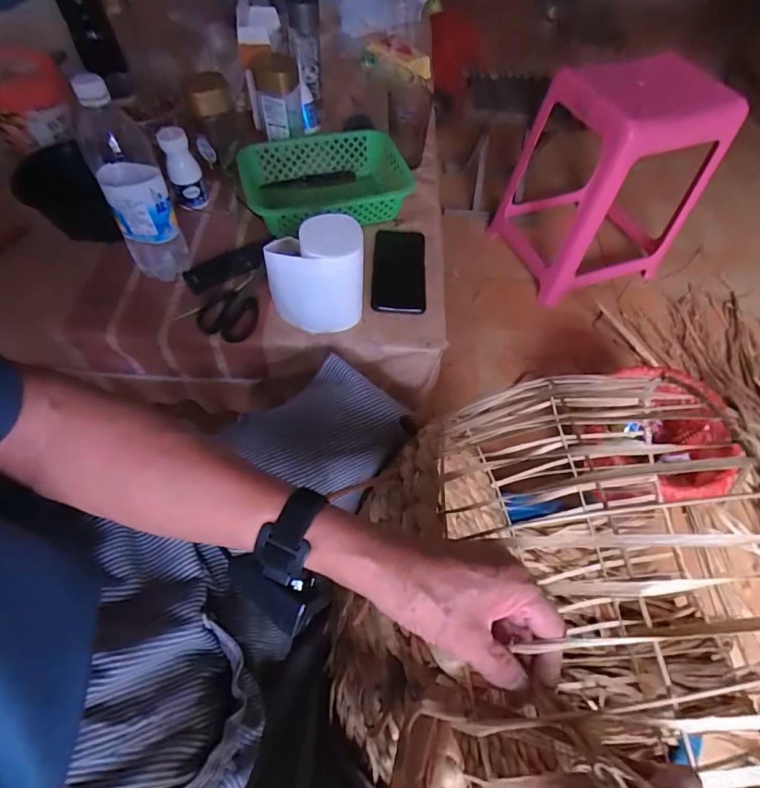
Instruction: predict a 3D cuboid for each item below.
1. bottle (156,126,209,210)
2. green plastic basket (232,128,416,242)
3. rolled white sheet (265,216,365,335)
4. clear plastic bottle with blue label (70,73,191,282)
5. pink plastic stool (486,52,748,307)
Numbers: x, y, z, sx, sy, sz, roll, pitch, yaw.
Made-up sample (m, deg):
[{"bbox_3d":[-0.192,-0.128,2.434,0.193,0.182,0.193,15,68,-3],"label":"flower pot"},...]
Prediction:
[{"bbox_3d":[-0.300,-0.342,0.686,0.048,0.105,0.040,-19,61,-12],"label":"bottle"},{"bbox_3d":[-0.085,-0.335,0.727,0.257,0.066,0.181,-13,60,-9],"label":"green plastic basket"},{"bbox_3d":[-0.078,-0.146,0.562,0.114,0.123,0.078,-3,59,-3],"label":"rolled white sheet"},{"bbox_3d":[-0.302,-0.247,0.555,0.073,0.246,0.058,-28,63,-17],"label":"clear plastic bottle with blue label"},{"bbox_3d":[0.566,-0.548,1.158,0.371,0.447,0.343,-18,61,-12],"label":"pink plastic stool"}]

